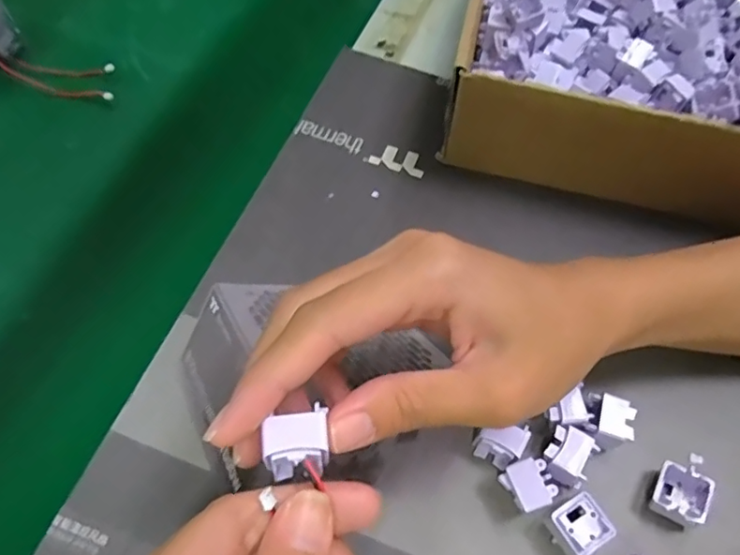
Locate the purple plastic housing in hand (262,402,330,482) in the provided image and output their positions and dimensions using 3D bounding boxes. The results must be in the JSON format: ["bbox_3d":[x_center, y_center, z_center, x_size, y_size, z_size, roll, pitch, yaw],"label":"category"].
[{"bbox_3d":[-0.022,0.051,0.173,0.018,0.016,0.018,-6,59,-4],"label":"purple plastic housing in hand"}]

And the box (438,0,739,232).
[{"bbox_3d":[0.170,-0.148,0.352,0.210,0.068,0.216,13,59,7],"label":"box"}]

